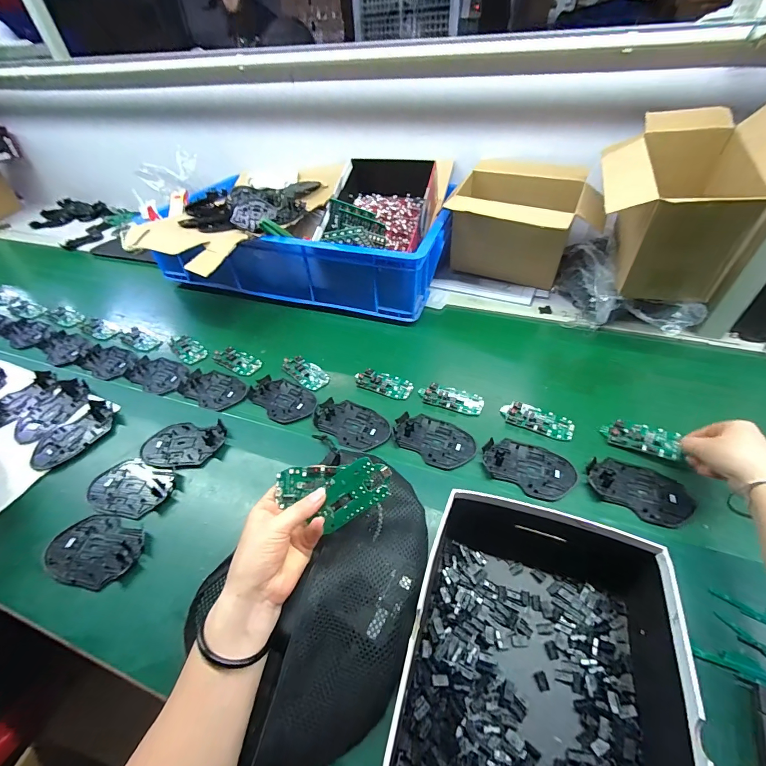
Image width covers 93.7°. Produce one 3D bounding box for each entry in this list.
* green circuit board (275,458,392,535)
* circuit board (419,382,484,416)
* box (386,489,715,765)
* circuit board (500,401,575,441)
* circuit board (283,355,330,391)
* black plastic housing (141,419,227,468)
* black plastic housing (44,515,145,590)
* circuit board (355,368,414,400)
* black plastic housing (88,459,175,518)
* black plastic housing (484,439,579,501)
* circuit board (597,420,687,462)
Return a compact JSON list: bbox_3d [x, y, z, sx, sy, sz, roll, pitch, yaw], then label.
[{"bbox_3d":[-0.049,0.115,0.368,0.114,0.012,0.064,-8,83,8],"label":"green circuit board"},{"bbox_3d":[0.107,0.024,0.565,0.099,0.008,0.043,15,48,16],"label":"circuit board"},{"bbox_3d":[0.121,0.240,0.287,0.202,0.086,0.247,13,47,14],"label":"box"},{"bbox_3d":[0.227,0.050,0.527,0.098,0.008,0.049,20,50,21],"label":"circuit board"},{"bbox_3d":[-0.132,-0.021,0.619,0.090,0.009,0.048,33,55,30],"label":"circuit board"},{"bbox_3d":[-0.286,0.088,0.516,0.109,0.009,0.072,0,46,3],"label":"black plastic housing"},{"bbox_3d":[-0.335,0.195,0.419,0.108,0.009,0.072,15,48,17],"label":"black plastic housing"},{"bbox_3d":[0.003,-0.002,0.593,0.092,0.012,0.047,14,48,16],"label":"circuit board"},{"bbox_3d":[-0.332,0.137,0.474,0.104,0.011,0.072,8,47,10],"label":"black plastic housing"},{"bbox_3d":[0.190,0.110,0.475,0.112,0.011,0.072,24,51,24],"label":"black plastic housing"},{"bbox_3d":[0.345,0.073,0.484,0.089,0.012,0.043,13,47,25],"label":"circuit board"}]

